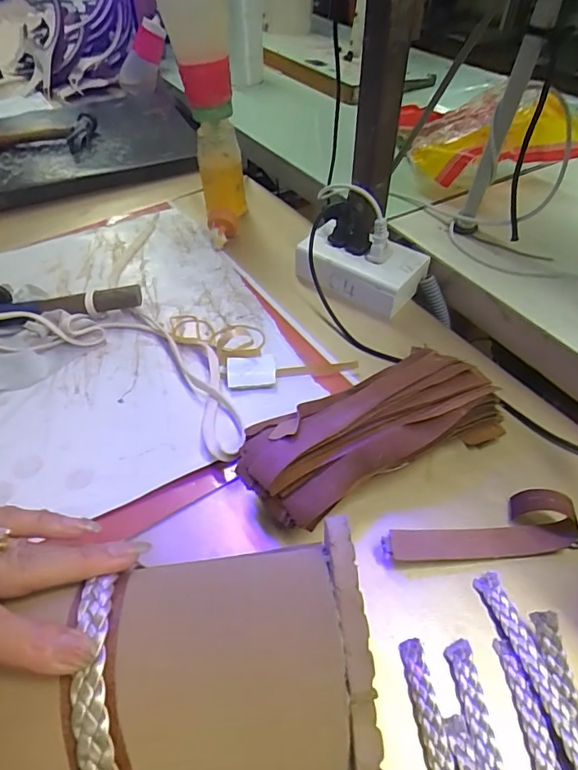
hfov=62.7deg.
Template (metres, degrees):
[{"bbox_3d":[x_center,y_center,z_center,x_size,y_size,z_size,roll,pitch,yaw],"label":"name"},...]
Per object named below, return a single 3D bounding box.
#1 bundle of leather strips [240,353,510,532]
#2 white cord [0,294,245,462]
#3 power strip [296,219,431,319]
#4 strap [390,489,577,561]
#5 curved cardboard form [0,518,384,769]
[{"bbox_3d":[0.056,0.031,0.345,0.193,0.052,0.085,-24,52,-19],"label":"bundle of leather strips"},{"bbox_3d":[-0.133,-0.028,0.415,0.279,0.033,0.109,21,52,20],"label":"white cord"},{"bbox_3d":[0.071,-0.123,0.493,0.123,0.045,0.073,27,54,24],"label":"power strip"},{"bbox_3d":[0.125,0.093,0.310,0.118,0.026,0.035,-5,48,-3],"label":"strap"},{"bbox_3d":[-0.063,0.154,0.193,0.192,0.121,0.118,-6,48,-4],"label":"curved cardboard form"}]

